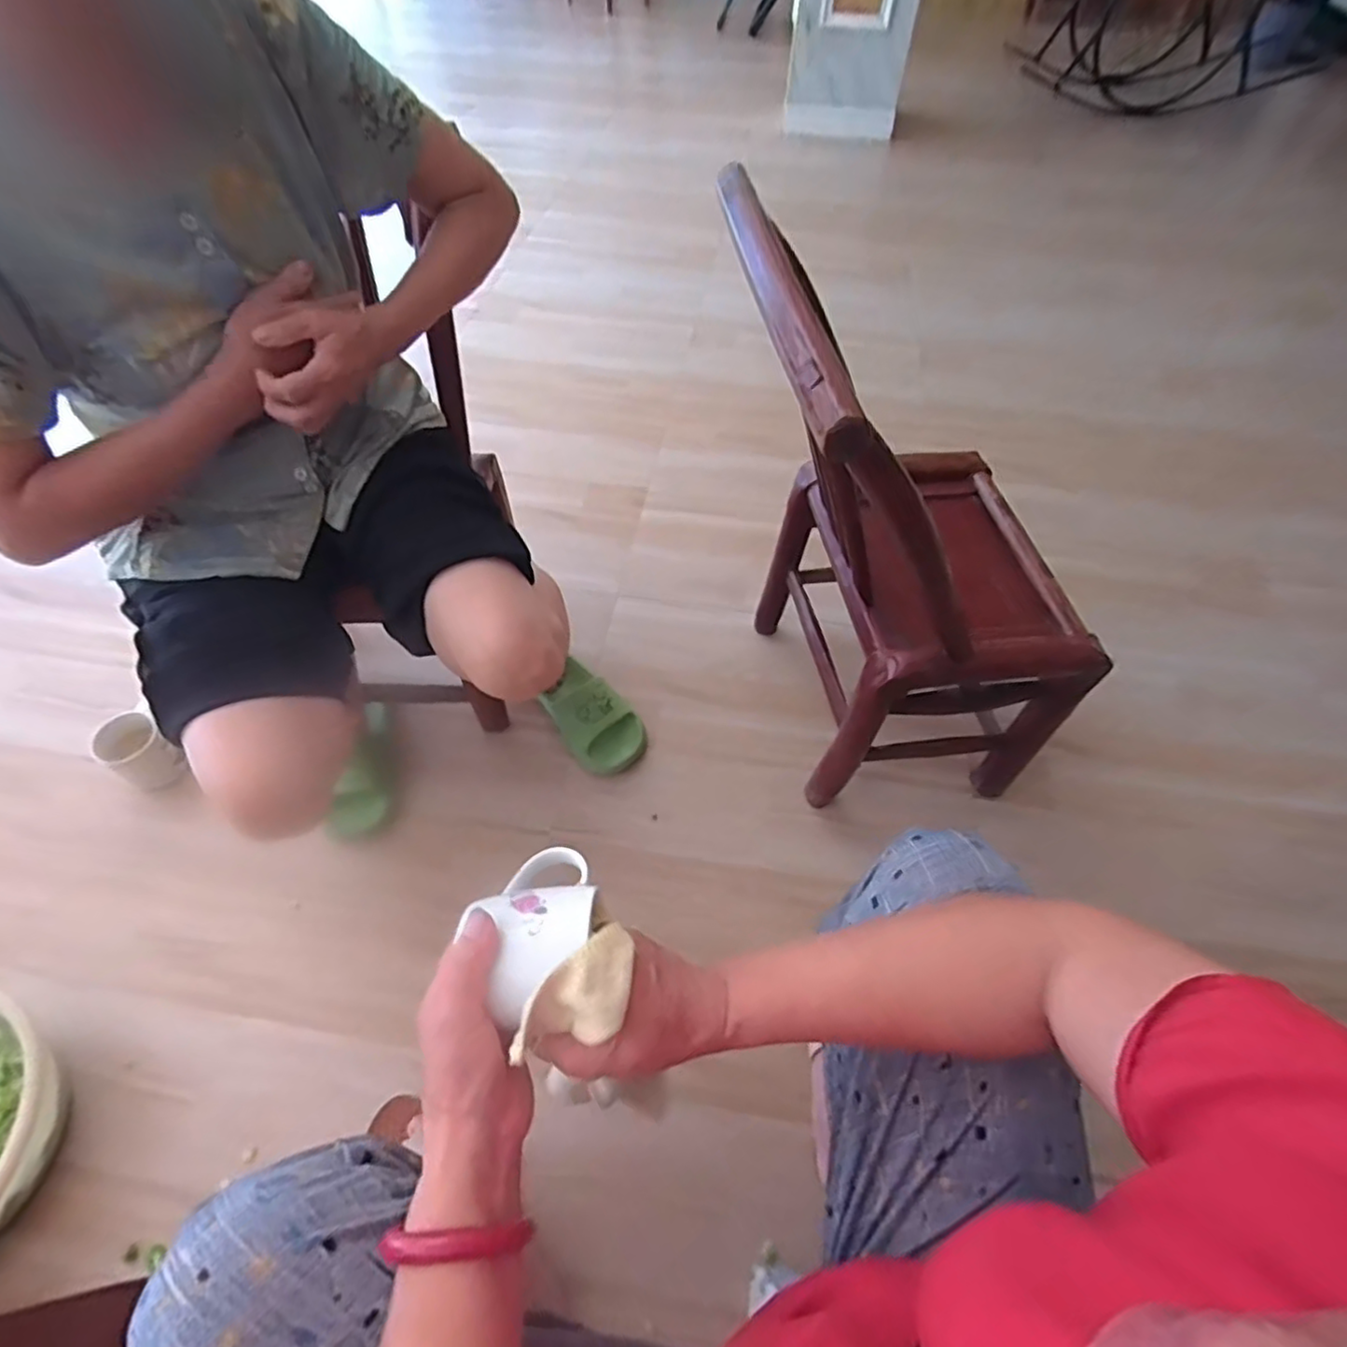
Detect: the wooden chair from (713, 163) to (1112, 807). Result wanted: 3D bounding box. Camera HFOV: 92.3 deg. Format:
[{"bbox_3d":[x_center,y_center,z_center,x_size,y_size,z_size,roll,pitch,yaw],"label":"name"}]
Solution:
[{"bbox_3d":[0.256,-0.143,0.769,0.421,0.614,0.385,-5,54,-7],"label":"wooden chair"}]

